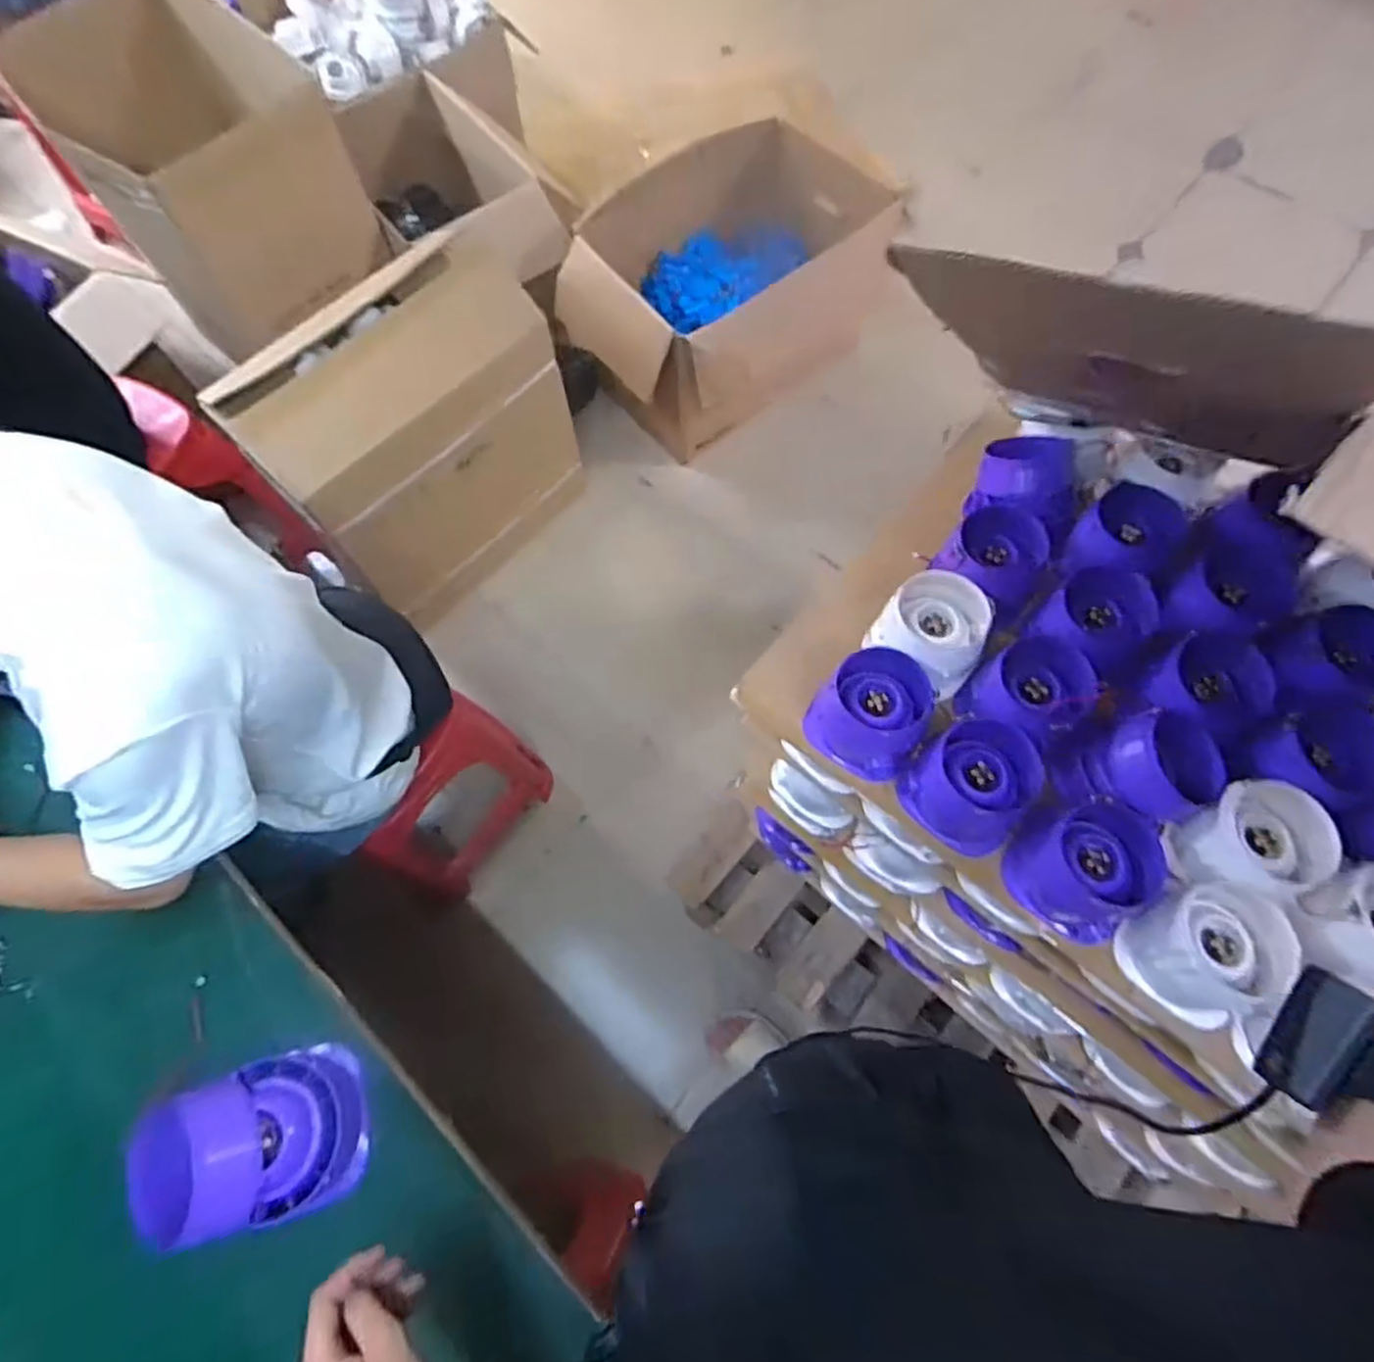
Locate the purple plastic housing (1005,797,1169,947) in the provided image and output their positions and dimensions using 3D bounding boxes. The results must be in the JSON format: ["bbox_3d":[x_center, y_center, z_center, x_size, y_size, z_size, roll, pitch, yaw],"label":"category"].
[{"bbox_3d":[0.448,0.207,0.838,0.141,0.078,0.141,0,68,1],"label":"purple plastic housing"}]

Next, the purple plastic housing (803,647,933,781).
[{"bbox_3d":[0.225,0.037,0.906,0.128,0.081,0.130,0,68,1],"label":"purple plastic housing"}]

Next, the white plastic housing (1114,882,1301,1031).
[{"bbox_3d":[0.562,0.294,0.801,0.133,0.100,0.126,0,68,1],"label":"white plastic housing"}]

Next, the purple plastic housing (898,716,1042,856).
[{"bbox_3d":[0.337,0.118,0.869,0.140,0.085,0.130,0,68,1],"label":"purple plastic housing"}]

